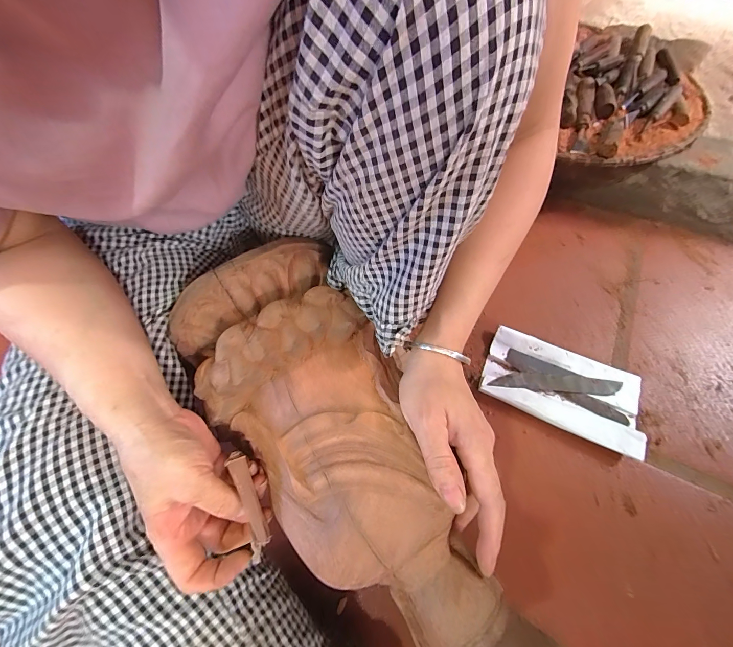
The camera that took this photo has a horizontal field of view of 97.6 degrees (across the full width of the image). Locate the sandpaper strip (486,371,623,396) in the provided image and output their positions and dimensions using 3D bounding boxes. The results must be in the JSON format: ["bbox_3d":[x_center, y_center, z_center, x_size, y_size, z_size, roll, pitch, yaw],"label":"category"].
[{"bbox_3d":[0.273,0.086,0.464,0.179,0.005,0.026,4,70,3],"label":"sandpaper strip"}]

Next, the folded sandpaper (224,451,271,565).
[{"bbox_3d":[-0.088,0.136,0.241,0.015,0.008,0.077,-20,79,-9],"label":"folded sandpaper"}]

